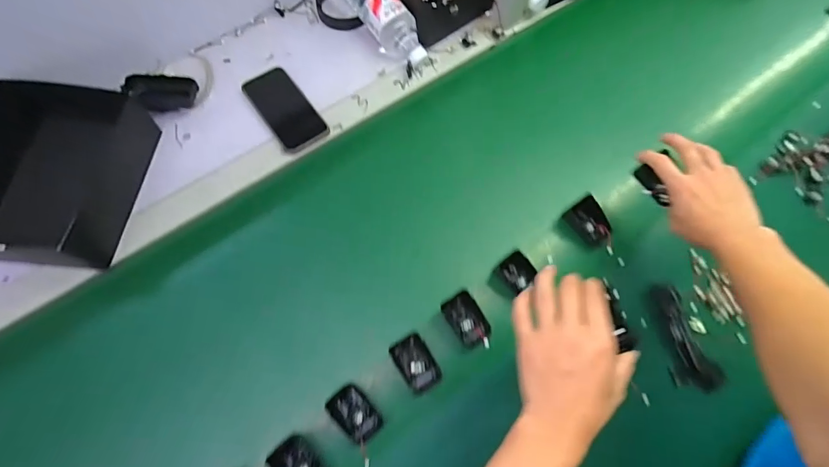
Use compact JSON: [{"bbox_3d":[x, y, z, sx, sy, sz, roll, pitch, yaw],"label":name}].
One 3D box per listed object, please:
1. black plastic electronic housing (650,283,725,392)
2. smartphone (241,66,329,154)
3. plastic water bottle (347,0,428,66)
[{"bbox_3d":[0.343,0.136,0.526,0.046,0.025,0.139,-17,71,-8],"label":"black plastic electronic housing"},{"bbox_3d":[-0.208,-0.200,0.650,0.075,0.013,0.156,-33,74,-13],"label":"smartphone"},{"bbox_3d":[-0.068,-0.386,0.677,0.062,0.066,0.253,-35,89,-13],"label":"plastic water bottle"}]

